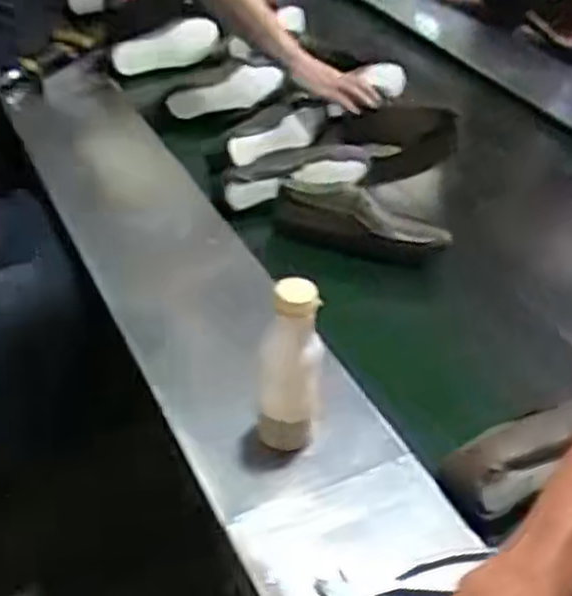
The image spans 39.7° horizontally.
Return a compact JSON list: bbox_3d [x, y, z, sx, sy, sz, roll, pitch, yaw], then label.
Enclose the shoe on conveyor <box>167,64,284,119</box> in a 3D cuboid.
[{"bbox_3d":[-0.122,-0.417,1.560,0.226,0.053,0.092,-18,44,-27],"label":"shoe on conveyor"}]

